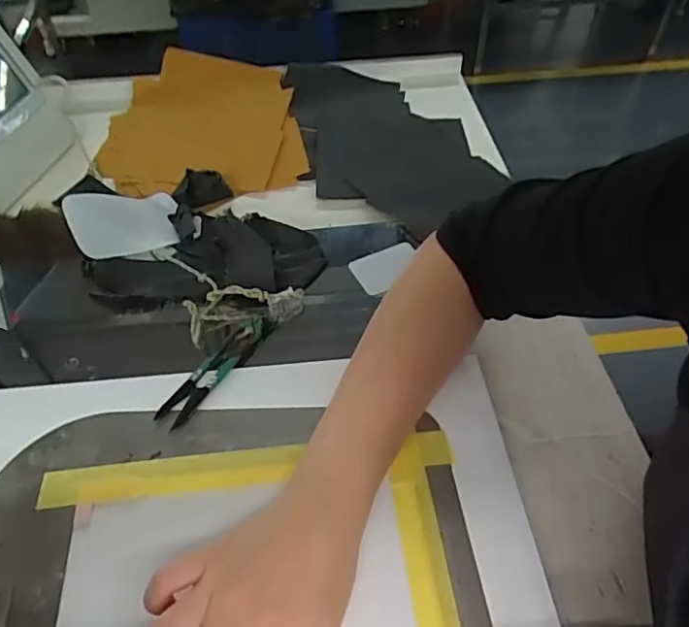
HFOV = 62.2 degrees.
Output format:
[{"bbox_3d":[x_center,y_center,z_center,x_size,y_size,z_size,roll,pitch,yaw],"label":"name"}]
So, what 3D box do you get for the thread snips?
[{"bbox_3d":[-0.094,0.040,0.426,0.024,0.014,0.109,25,55,20],"label":"thread snips"}]

